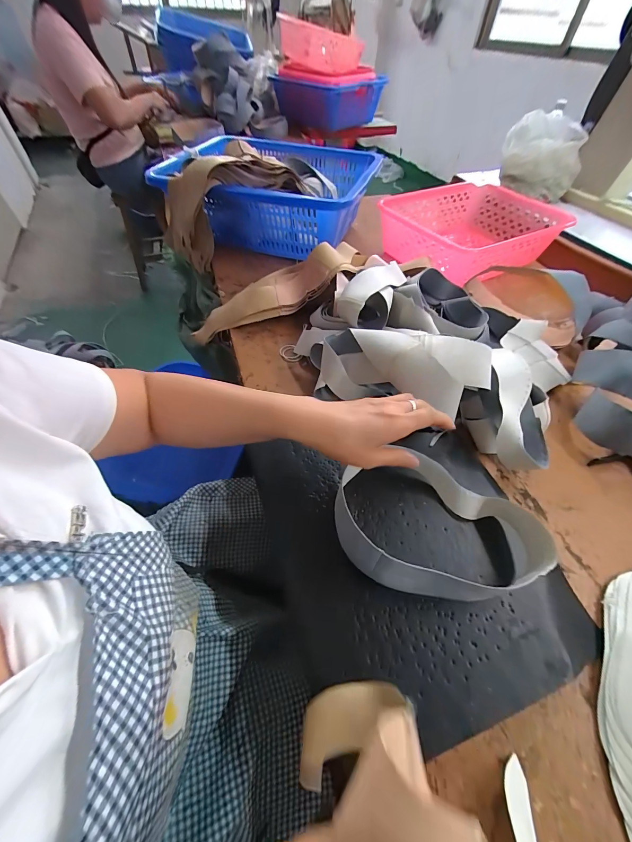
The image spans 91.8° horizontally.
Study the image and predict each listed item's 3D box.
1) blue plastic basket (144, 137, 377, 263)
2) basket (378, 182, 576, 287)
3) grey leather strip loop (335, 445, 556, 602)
[{"bbox_3d":[-0.086,-0.606,0.845,0.458,0.164,0.401,11,54,6],"label":"blue plastic basket"},{"bbox_3d":[0.397,-0.489,0.808,0.426,0.119,0.328,-27,59,-20],"label":"basket"},{"bbox_3d":[0.145,0.114,0.357,0.241,0.066,0.157,1,55,3],"label":"grey leather strip loop"}]

